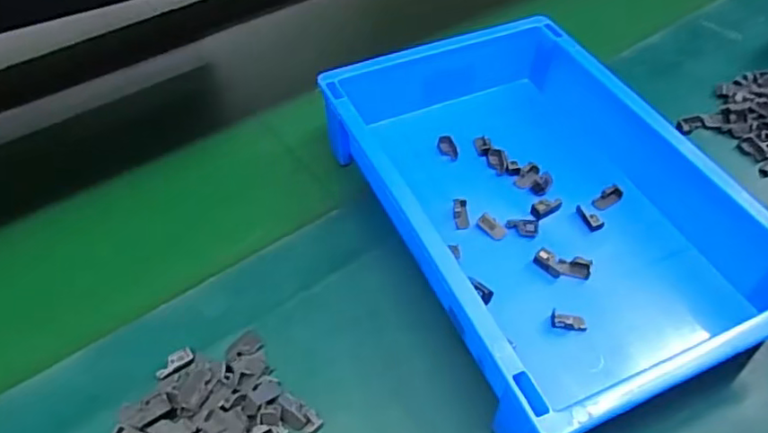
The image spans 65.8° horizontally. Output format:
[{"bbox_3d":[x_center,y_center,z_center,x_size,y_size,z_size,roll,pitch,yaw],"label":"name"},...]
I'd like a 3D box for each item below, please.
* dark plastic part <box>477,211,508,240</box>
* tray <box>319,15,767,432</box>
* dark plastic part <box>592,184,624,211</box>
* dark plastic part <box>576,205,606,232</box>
[{"bbox_3d":[0.076,0.006,0.420,0.012,0.004,0.022,-30,56,-22],"label":"dark plastic part"},{"bbox_3d":[0.103,-0.028,0.435,0.202,0.071,0.335,-17,52,-14],"label":"tray"},{"bbox_3d":[0.166,-0.013,0.441,0.024,0.010,0.012,-28,55,-21],"label":"dark plastic part"},{"bbox_3d":[0.148,0.000,0.428,0.011,0.005,0.023,-17,52,-14],"label":"dark plastic part"}]

